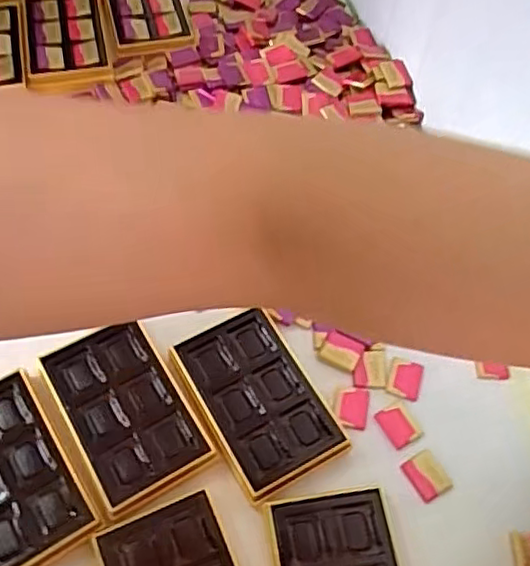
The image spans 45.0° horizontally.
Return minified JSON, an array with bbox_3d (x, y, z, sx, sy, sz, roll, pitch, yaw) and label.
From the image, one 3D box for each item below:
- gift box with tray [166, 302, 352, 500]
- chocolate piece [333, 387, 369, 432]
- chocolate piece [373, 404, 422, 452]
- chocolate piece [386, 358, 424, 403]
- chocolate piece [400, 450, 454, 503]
[{"bbox_3d":[-0.007,0.109,0.601,0.102,0.026,0.163,-26,63,-18],"label":"gift box with tray"},{"bbox_3d":[0.082,0.119,0.611,0.032,0.004,0.040,9,58,3],"label":"chocolate piece"},{"bbox_3d":[0.126,0.136,0.608,0.032,0.004,0.040,-31,65,-20],"label":"chocolate piece"},{"bbox_3d":[0.139,0.095,0.632,0.033,0.007,0.039,17,59,7],"label":"chocolate piece"},{"bbox_3d":[0.148,0.176,0.582,0.034,0.004,0.040,-24,63,-17],"label":"chocolate piece"}]

